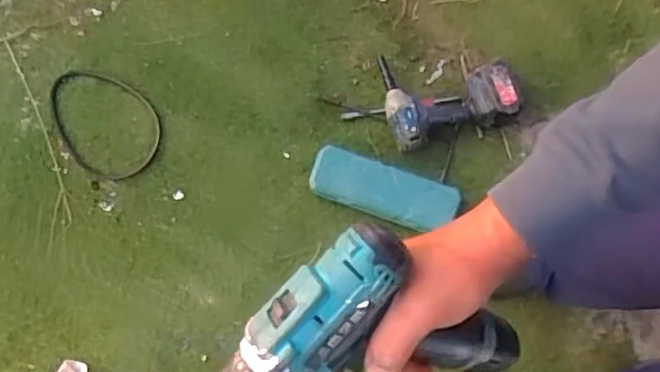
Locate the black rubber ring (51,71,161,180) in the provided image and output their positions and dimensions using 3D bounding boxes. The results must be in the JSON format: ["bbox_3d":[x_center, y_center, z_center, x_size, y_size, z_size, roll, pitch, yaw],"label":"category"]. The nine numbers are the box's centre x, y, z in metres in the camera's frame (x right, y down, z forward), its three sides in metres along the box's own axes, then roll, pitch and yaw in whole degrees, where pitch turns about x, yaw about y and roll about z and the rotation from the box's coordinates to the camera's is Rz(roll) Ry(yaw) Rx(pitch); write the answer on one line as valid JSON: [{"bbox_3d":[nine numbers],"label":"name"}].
[{"bbox_3d":[-0.457,-0.131,1.335,0.188,0.017,0.255,-40,85,-5],"label":"black rubber ring"}]

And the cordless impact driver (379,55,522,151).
[{"bbox_3d":[0.230,-0.200,1.337,0.262,0.094,0.210,-18,83,-3],"label":"cordless impact driver"}]

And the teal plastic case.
[{"bbox_3d":[0.108,0.006,1.293,0.291,0.036,0.104,17,83,1],"label":"teal plastic case"}]

